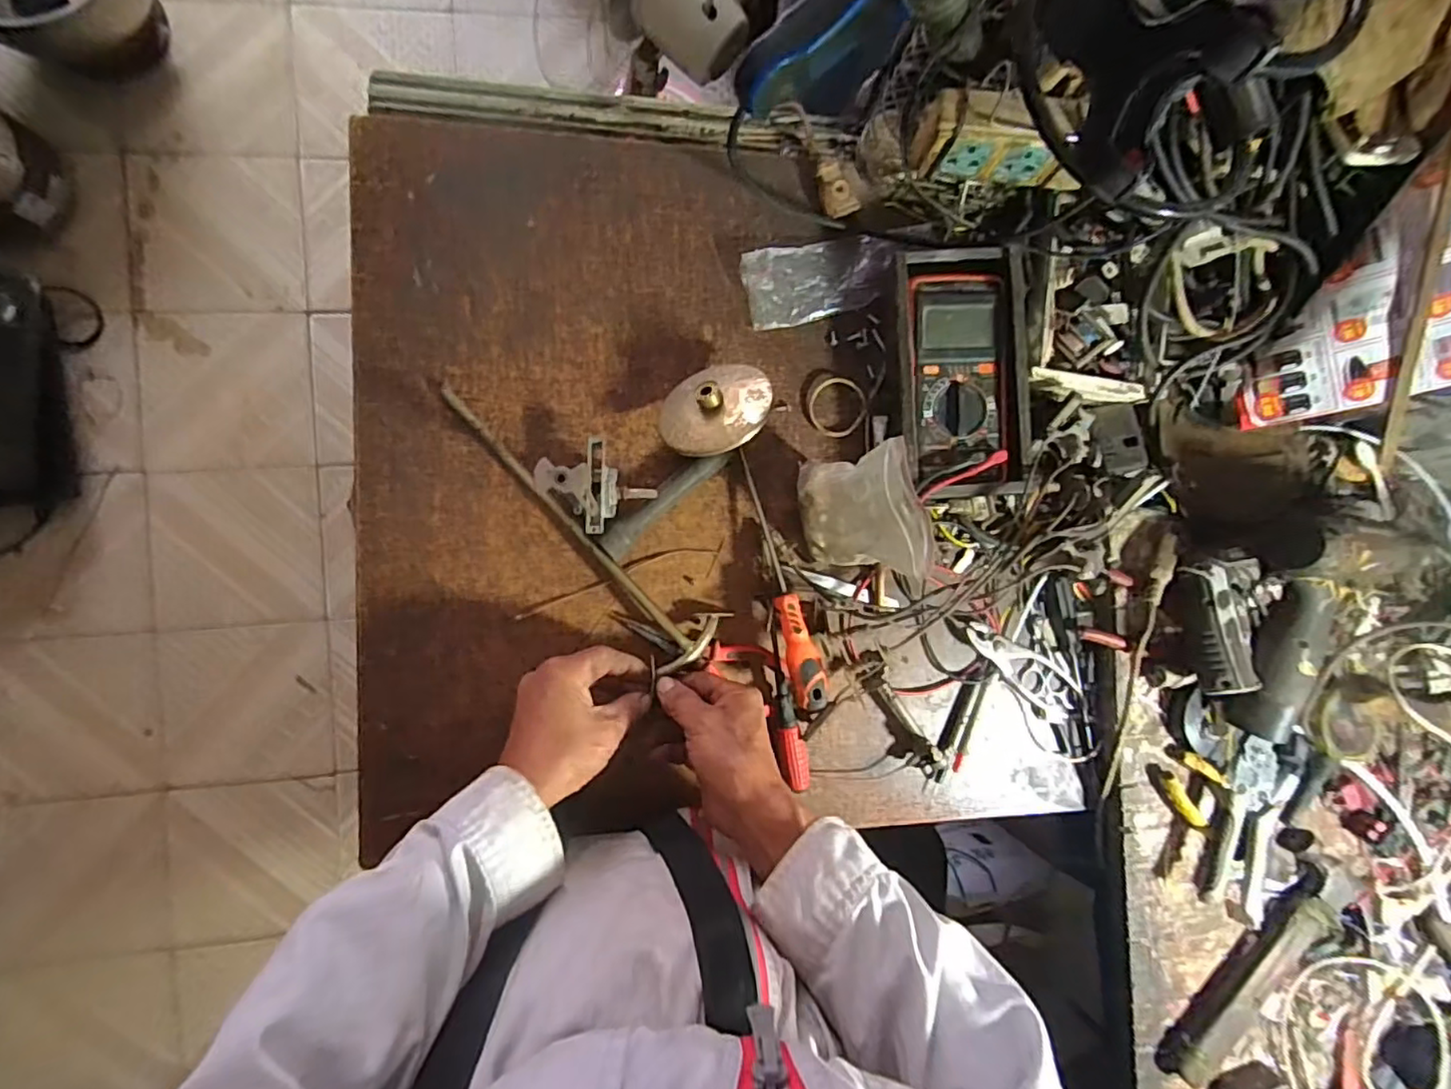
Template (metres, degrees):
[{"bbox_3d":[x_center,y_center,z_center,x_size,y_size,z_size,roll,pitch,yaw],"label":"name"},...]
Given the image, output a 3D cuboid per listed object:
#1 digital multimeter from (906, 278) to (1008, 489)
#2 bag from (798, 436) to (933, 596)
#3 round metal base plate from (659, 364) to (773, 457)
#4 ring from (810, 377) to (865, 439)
[{"bbox_3d":[0.193,-0.137,0.538,0.074,0.036,0.172,-2,90,-8],"label":"digital multimeter"},{"bbox_3d":[0.101,-0.018,0.488,0.056,0.132,0.100,-11,91,-8],"label":"bag"},{"bbox_3d":[-0.011,-0.112,0.499,0.090,0.020,0.094,-12,53,16],"label":"round metal base plate"},{"bbox_3d":[0.097,-0.118,0.552,0.048,0.009,0.051,0,90,-8],"label":"ring"}]

